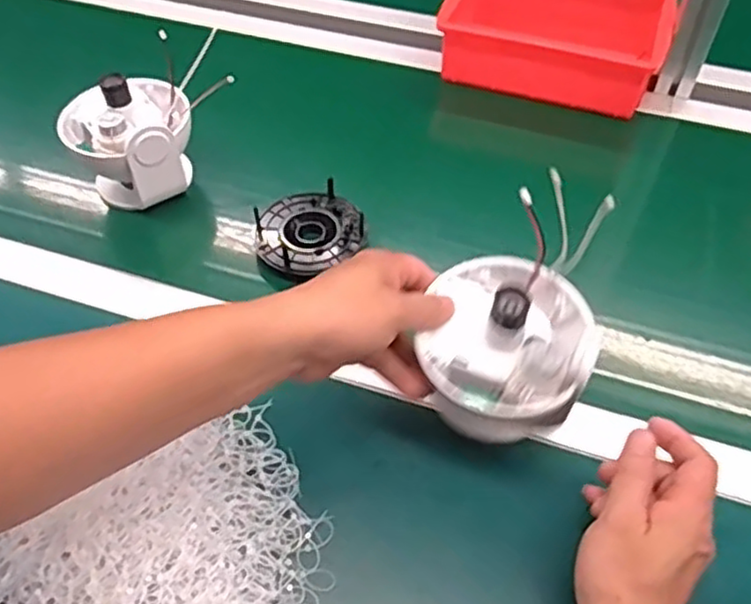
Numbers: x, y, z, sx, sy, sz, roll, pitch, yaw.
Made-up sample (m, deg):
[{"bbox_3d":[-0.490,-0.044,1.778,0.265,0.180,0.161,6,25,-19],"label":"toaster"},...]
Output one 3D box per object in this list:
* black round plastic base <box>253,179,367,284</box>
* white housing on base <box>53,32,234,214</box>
[{"bbox_3d":[-0.061,-0.066,0.636,0.093,0.028,0.088,-1,52,2],"label":"black round plastic base"},{"bbox_3d":[-0.230,-0.157,0.665,0.122,0.115,0.118,33,60,25],"label":"white housing on base"}]

